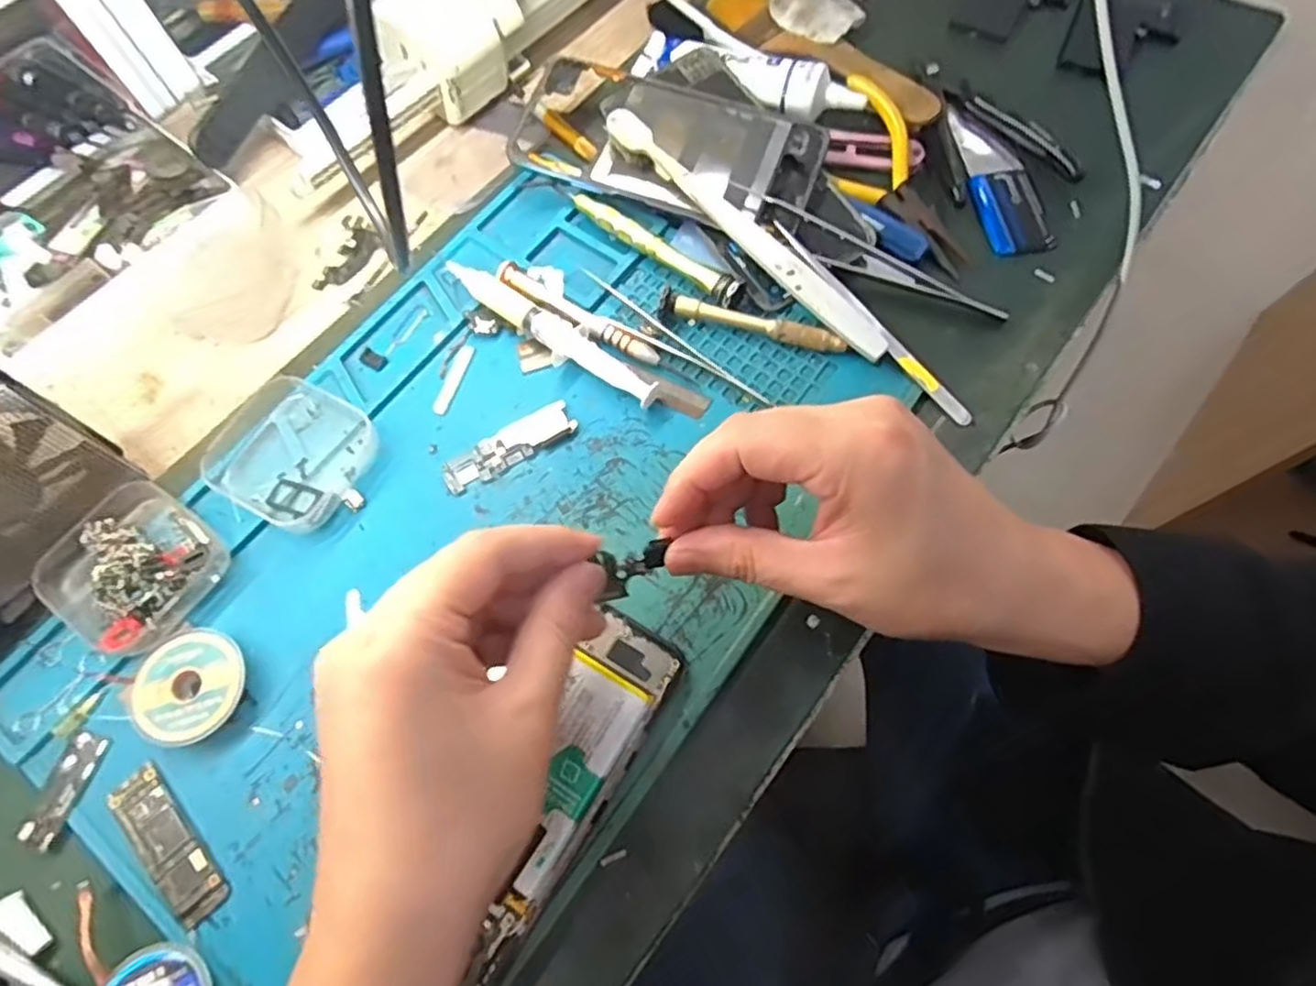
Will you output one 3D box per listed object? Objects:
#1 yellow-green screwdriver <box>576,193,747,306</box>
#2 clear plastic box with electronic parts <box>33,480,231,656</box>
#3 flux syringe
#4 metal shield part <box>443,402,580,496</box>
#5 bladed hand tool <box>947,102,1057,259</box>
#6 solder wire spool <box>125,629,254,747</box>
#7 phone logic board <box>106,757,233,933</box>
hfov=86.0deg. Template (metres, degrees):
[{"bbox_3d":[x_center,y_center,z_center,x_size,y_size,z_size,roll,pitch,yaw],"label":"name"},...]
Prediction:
[{"bbox_3d":[0.000,-0.127,0.363,0.107,0.013,0.014,38,74,15],"label":"yellow-green screwdriver"},{"bbox_3d":[-0.227,0.031,0.305,0.065,0.022,0.061,34,73,13],"label":"clear plastic box with electronic parts"},{"bbox_3d":[-0.053,-0.080,0.349,0.126,0.011,0.017,35,73,14],"label":"flux syringe"},{"bbox_3d":[-0.070,-0.022,0.332,0.065,0.005,0.019,-32,71,-11],"label":"metal shield part"},{"bbox_3d":[0.189,-0.177,0.393,0.036,0.012,0.109,-5,68,-1],"label":"bladed hand tool"},{"bbox_3d":[-0.192,0.080,0.289,0.042,0.012,0.044,0,68,1],"label":"solder wire spool"},{"bbox_3d":[-0.189,0.134,0.271,0.020,0.004,0.064,-42,73,-14],"label":"phone logic board"}]

